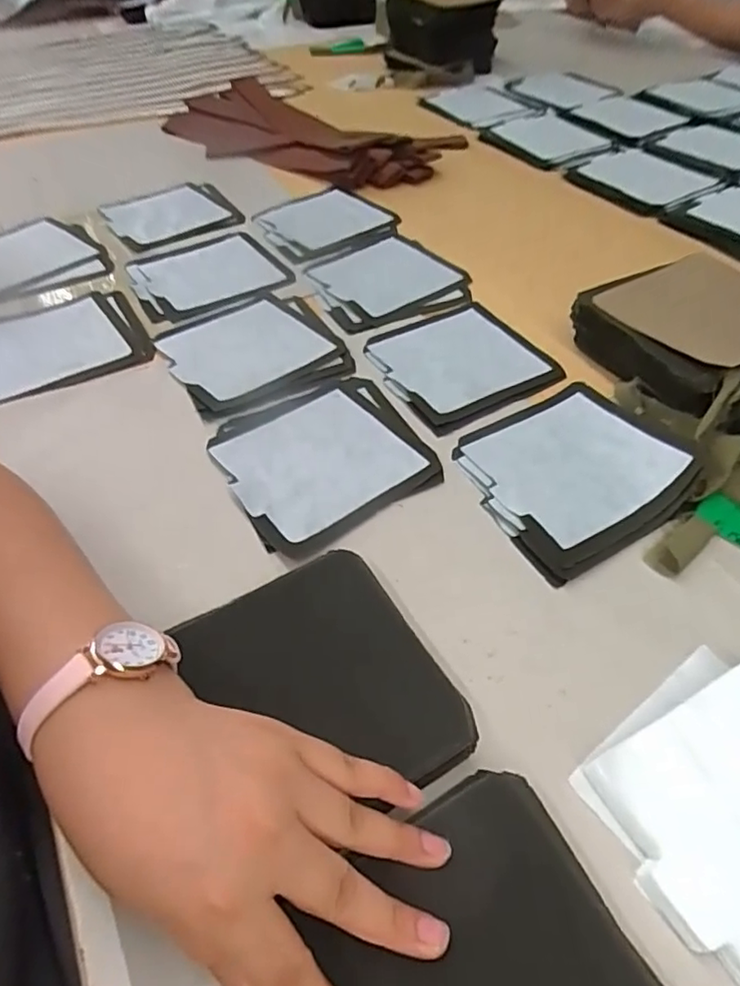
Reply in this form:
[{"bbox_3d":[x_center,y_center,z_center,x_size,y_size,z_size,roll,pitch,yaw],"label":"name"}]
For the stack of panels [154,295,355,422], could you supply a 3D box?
[{"bbox_3d":[-0.100,-0.126,0.510,0.137,0.009,0.143,-24,52,-19],"label":"stack of panels"}]

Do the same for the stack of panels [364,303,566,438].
[{"bbox_3d":[0.074,-0.112,0.502,0.140,0.010,0.133,-26,53,-21],"label":"stack of panels"}]

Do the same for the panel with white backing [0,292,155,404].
[{"bbox_3d":[-0.269,-0.129,0.511,0.141,0.009,0.130,-24,52,-19],"label":"panel with white backing"}]

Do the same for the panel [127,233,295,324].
[{"bbox_3d":[-0.159,-0.218,0.598,0.144,0.011,0.136,-21,51,-17],"label":"panel"}]

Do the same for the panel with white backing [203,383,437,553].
[{"bbox_3d":[-0.034,-0.030,0.424,0.135,0.009,0.136,-25,52,-19],"label":"panel with white backing"}]

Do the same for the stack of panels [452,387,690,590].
[{"bbox_3d":[0.137,-0.020,0.408,0.135,0.020,0.130,-23,52,-18],"label":"stack of panels"}]

